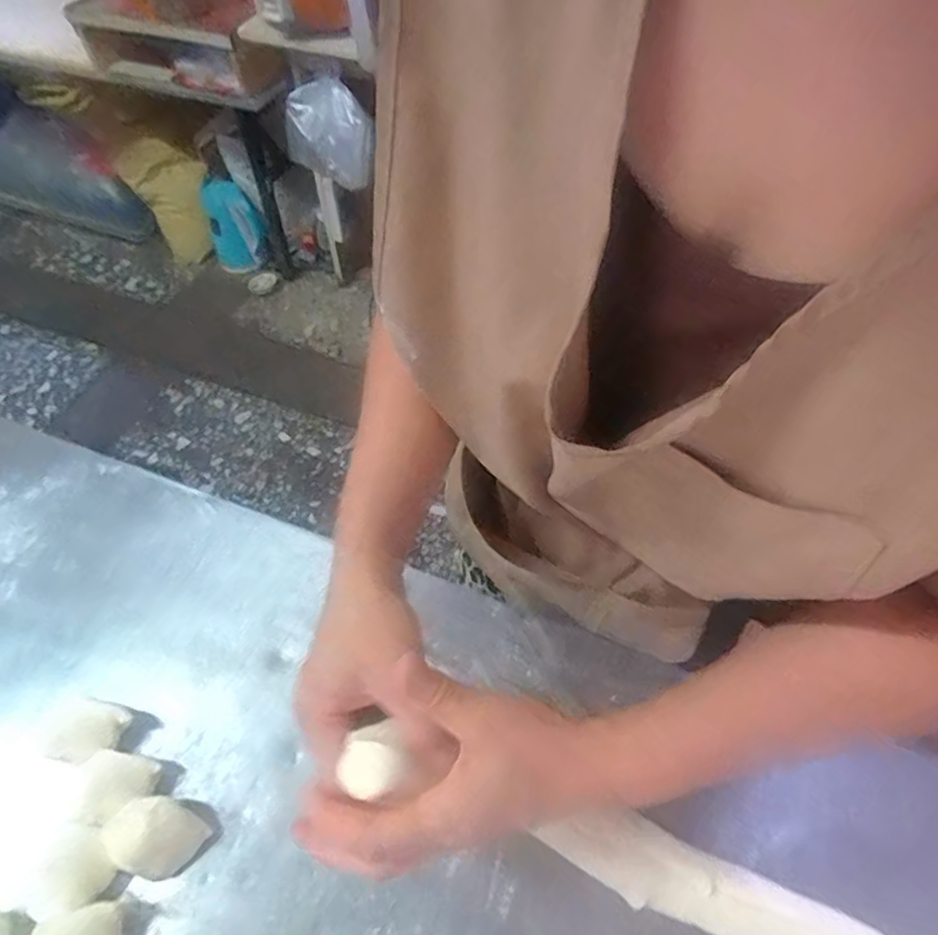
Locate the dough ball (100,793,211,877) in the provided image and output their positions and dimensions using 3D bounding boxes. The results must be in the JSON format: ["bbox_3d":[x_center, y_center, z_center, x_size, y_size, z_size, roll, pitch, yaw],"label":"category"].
[{"bbox_3d":[-0.210,0.248,0.419,0.049,0.041,0.047,0,53,0],"label":"dough ball"}]

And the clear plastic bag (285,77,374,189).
[{"bbox_3d":[-0.343,-0.793,1.493,0.253,0.221,0.086,27,59,19],"label":"clear plastic bag"}]

